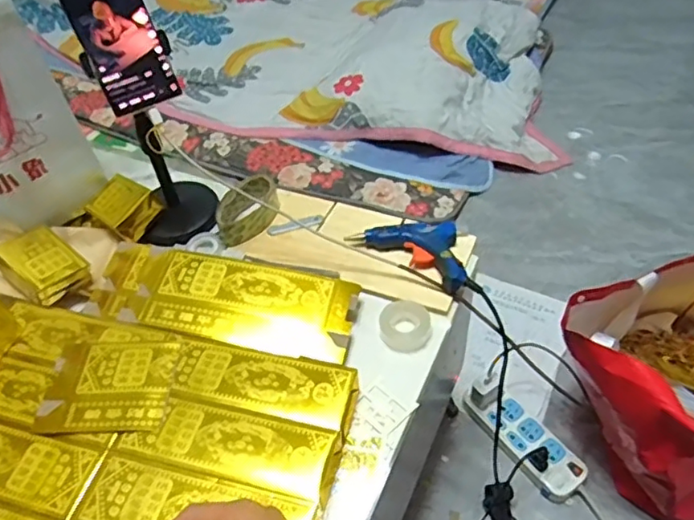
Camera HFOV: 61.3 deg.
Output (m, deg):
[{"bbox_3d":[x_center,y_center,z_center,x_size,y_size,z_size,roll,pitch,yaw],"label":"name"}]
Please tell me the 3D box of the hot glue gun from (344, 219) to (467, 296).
[{"bbox_3d":[0.084,-0.022,0.681,0.145,0.030,0.079,26,55,26],"label":"hot glue gun"}]

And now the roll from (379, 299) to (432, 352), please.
[{"bbox_3d":[0.063,0.066,0.622,0.052,0.019,0.060,5,48,9],"label":"roll"}]

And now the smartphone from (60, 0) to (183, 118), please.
[{"bbox_3d":[-0.224,-0.224,0.565,0.070,0.153,0.010,-29,23,-20],"label":"smartphone"}]

